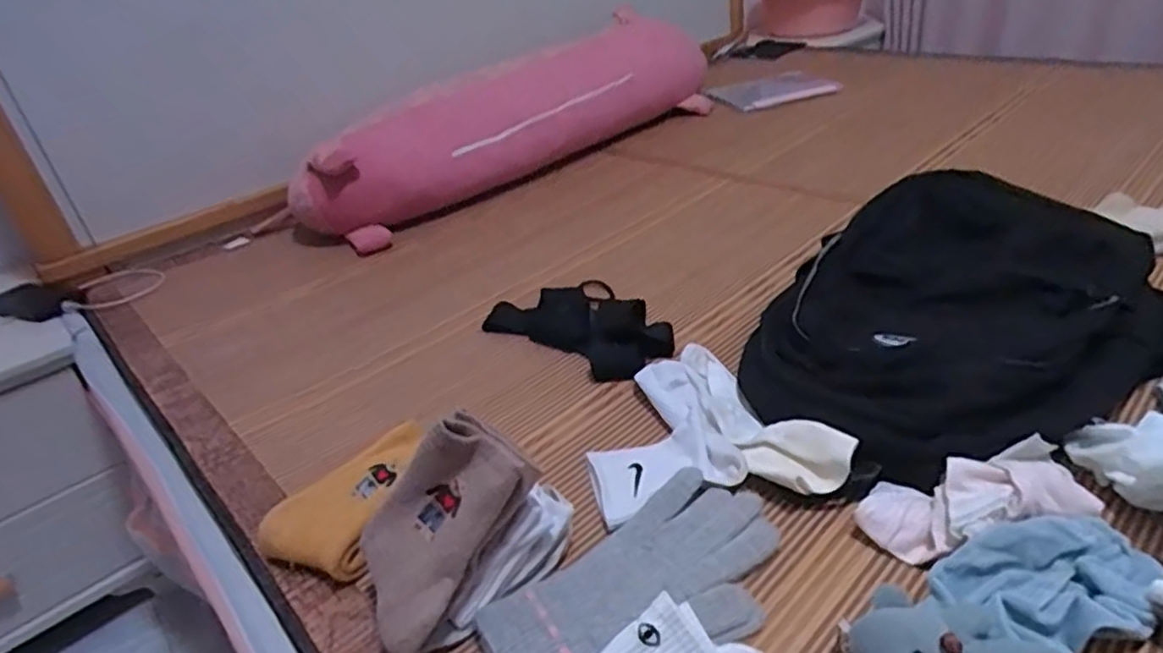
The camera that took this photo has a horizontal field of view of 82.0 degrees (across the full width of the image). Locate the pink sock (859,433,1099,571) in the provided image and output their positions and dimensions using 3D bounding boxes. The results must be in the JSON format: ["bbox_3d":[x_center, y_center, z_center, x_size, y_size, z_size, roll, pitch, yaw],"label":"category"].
[{"bbox_3d":[0.275,0.119,0.470,0.152,0.045,0.068,-21,32,7],"label":"pink sock"}]

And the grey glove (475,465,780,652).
[{"bbox_3d":[0.046,0.177,0.452,0.215,0.020,0.115,-26,37,-26],"label":"grey glove"}]

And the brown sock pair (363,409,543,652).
[{"bbox_3d":[-0.099,0.132,0.442,0.080,0.046,0.144,29,83,29],"label":"brown sock pair"}]

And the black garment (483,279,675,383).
[{"bbox_3d":[0.010,-0.010,0.788,0.228,0.029,0.148,21,42,37],"label":"black garment"}]

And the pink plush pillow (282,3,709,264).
[{"bbox_3d":[-0.100,-0.395,1.246,0.862,0.211,0.172,-29,38,-30],"label":"pink plush pillow"}]

